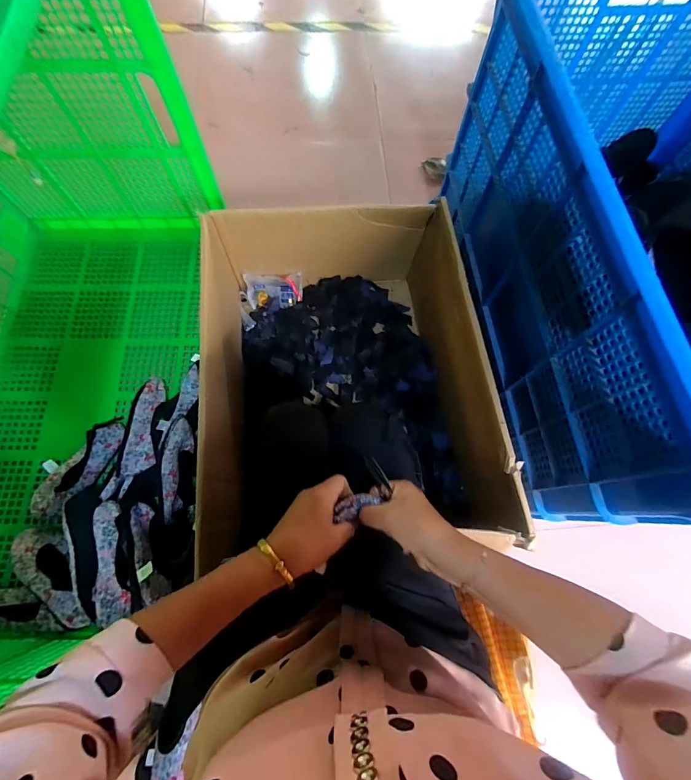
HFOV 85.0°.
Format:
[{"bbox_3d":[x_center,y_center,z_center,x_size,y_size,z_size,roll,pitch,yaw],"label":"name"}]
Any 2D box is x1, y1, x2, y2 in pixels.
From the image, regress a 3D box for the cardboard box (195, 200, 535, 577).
[{"bbox_3d":[-0.008,-0.037,0.797,0.485,0.289,0.679,-7,72,-4],"label":"cardboard box"}]

